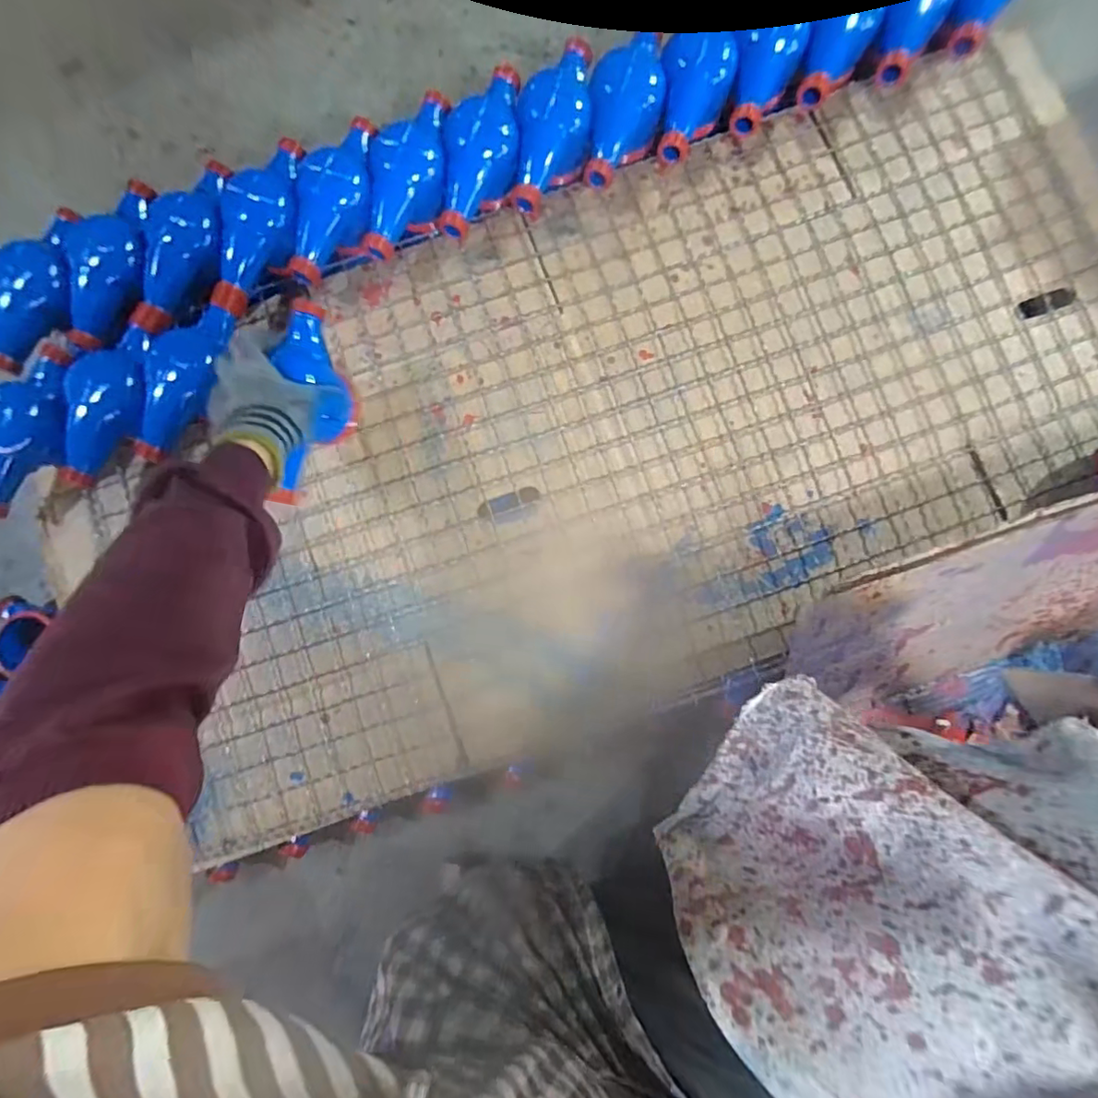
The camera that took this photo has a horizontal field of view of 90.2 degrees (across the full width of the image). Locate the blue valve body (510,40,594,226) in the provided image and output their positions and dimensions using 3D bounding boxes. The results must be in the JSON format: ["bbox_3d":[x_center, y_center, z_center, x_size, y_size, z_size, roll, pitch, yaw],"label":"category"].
[{"bbox_3d":[0.009,-0.466,0.609,0.080,0.090,0.162,8,84,3],"label":"blue valve body"}]

